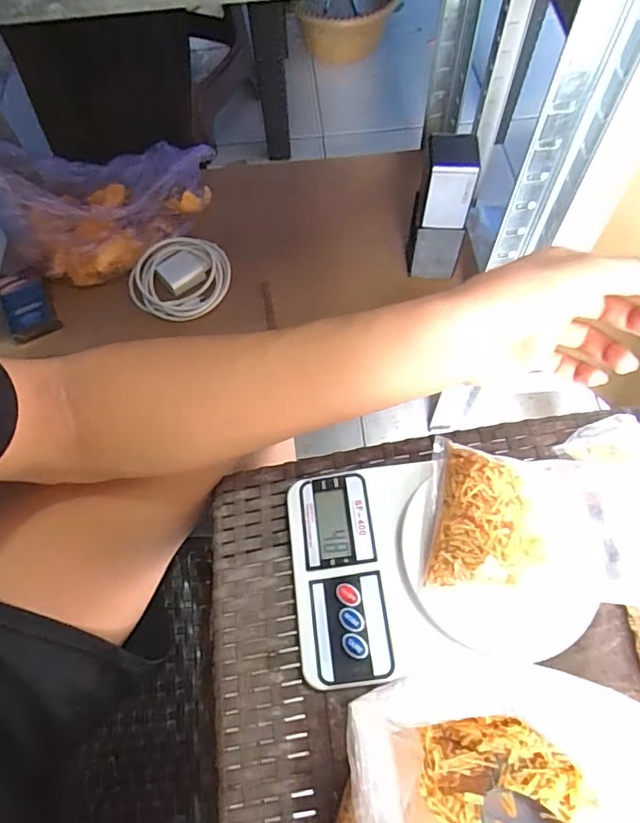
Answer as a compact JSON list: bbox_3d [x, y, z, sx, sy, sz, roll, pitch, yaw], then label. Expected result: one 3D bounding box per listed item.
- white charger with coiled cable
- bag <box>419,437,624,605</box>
[{"bbox_3d":[-0.167,-0.162,0.628,0.120,0.037,0.095,-25,65,-10],"label":"white charger with coiled cable"},{"bbox_3d":[0.117,0.065,0.310,0.104,0.042,0.088,8,64,6],"label":"bag"}]

